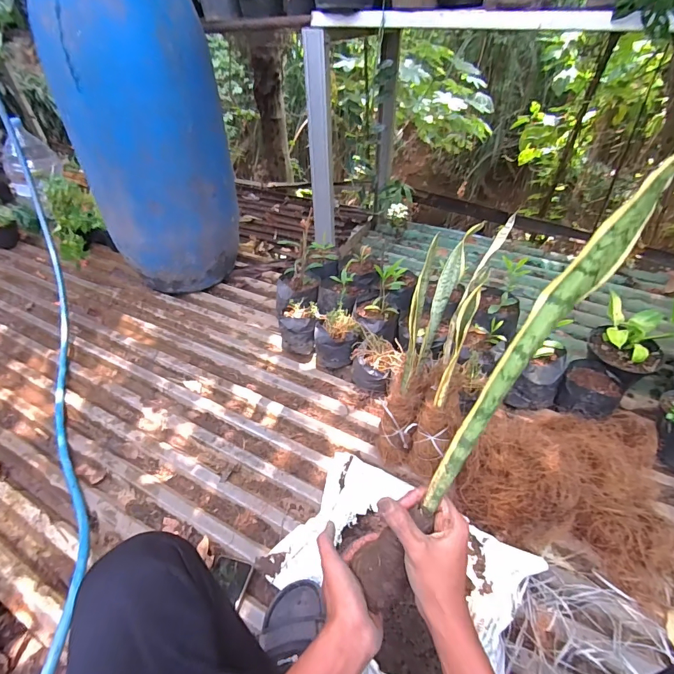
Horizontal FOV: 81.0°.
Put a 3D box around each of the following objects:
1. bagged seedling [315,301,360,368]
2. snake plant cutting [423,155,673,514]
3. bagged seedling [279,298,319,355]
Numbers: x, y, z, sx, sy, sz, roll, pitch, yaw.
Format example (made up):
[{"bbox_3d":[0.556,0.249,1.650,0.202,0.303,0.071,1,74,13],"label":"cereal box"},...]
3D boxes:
[{"bbox_3d":[0.000,0.003,1.217,0.129,0.132,0.155,3,44,3],"label":"bagged seedling"},{"bbox_3d":[0.174,0.016,0.359,0.029,0.372,0.034,39,22,32],"label":"snake plant cutting"},{"bbox_3d":[-0.118,-0.016,1.251,0.120,0.162,0.101,3,44,3],"label":"bagged seedling"}]

